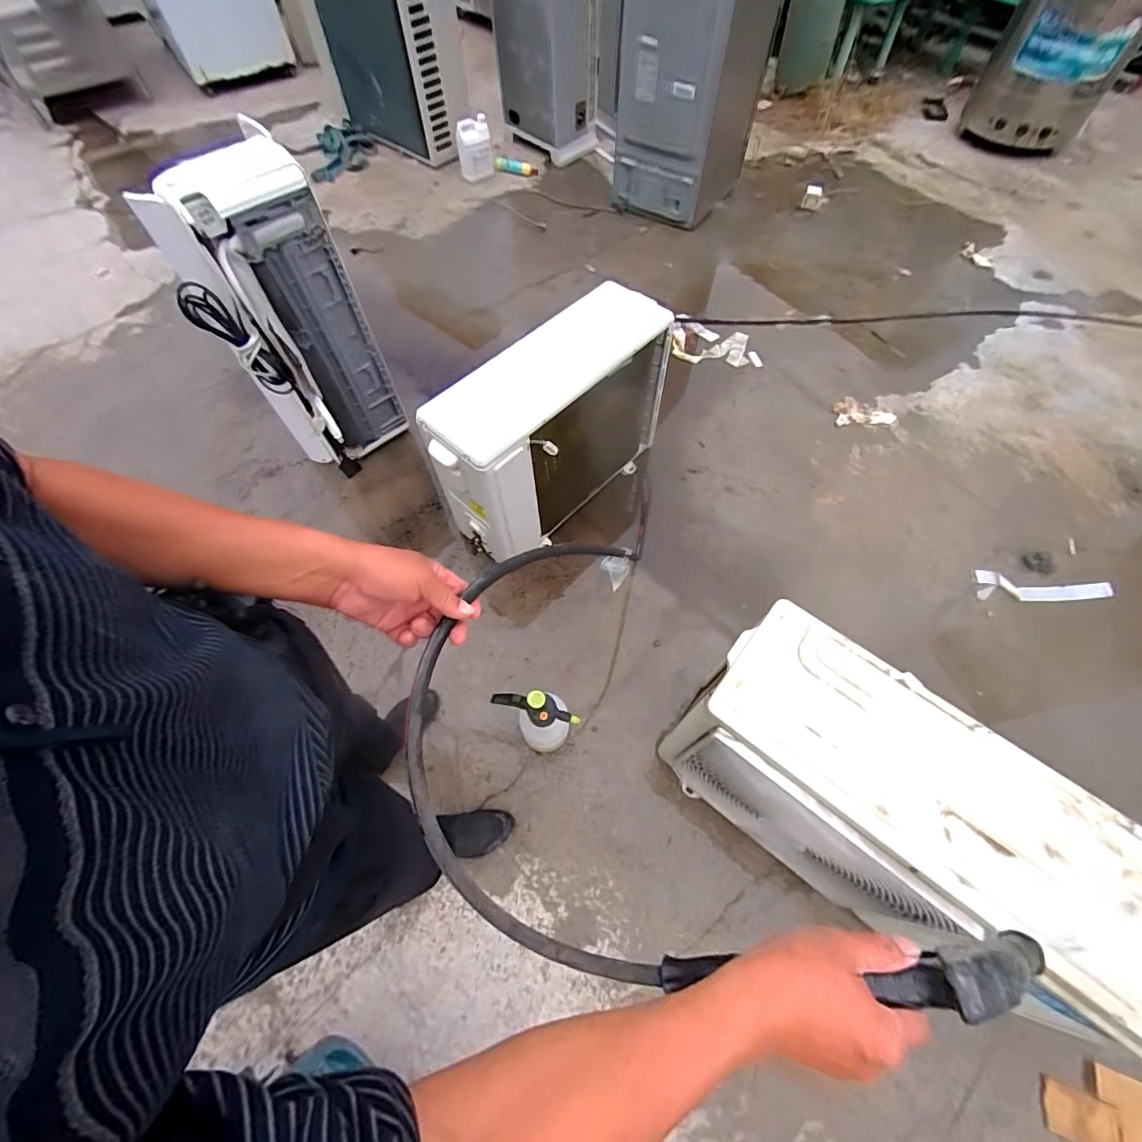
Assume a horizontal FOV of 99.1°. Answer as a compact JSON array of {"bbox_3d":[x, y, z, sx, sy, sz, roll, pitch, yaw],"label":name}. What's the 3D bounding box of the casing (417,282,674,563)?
[{"bbox_3d":[-0.044,-0.432,1.504,0.290,0.532,0.796,37,68,18],"label":"casing"}]

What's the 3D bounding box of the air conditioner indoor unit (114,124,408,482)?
[{"bbox_3d":[-0.824,-0.682,1.492,0.263,0.859,0.406,38,67,17],"label":"air conditioner indoor unit"}]

